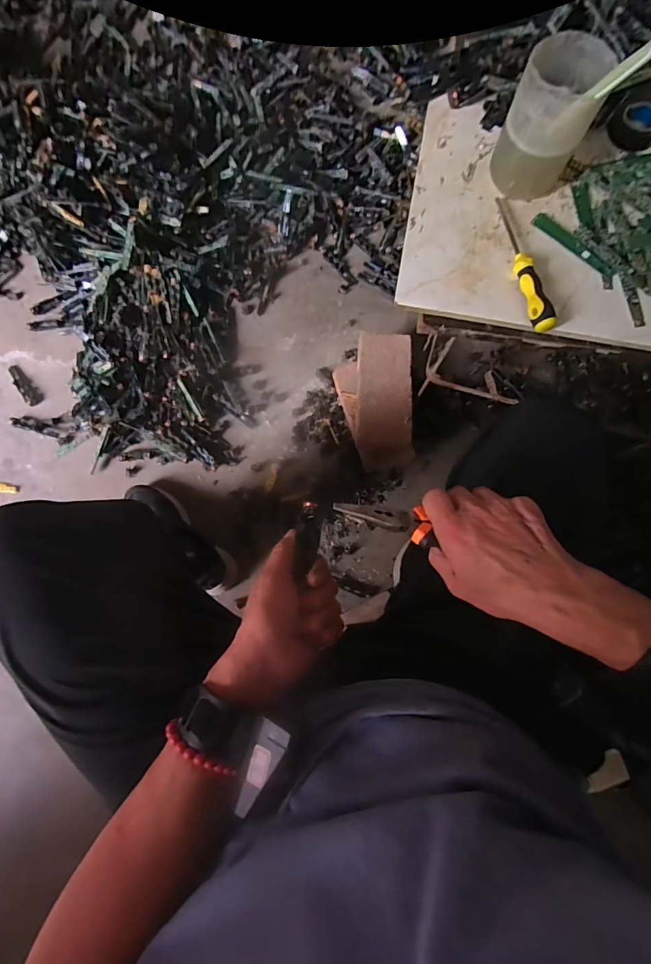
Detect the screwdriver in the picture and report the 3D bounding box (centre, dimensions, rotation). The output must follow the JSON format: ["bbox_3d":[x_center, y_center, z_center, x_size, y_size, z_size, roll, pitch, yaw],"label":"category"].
[{"bbox_3d":[0.192,-0.215,0.417,0.018,0.022,0.145,-13,79,-4],"label":"screwdriver"}]

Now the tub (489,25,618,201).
[{"bbox_3d":[0.208,-0.337,0.405,0.072,0.100,0.067,0,78,-1],"label":"tub"}]

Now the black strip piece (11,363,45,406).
[{"bbox_3d":[-0.591,-0.188,0.837,0.032,0.006,0.100,-43,82,-13],"label":"black strip piece"}]

